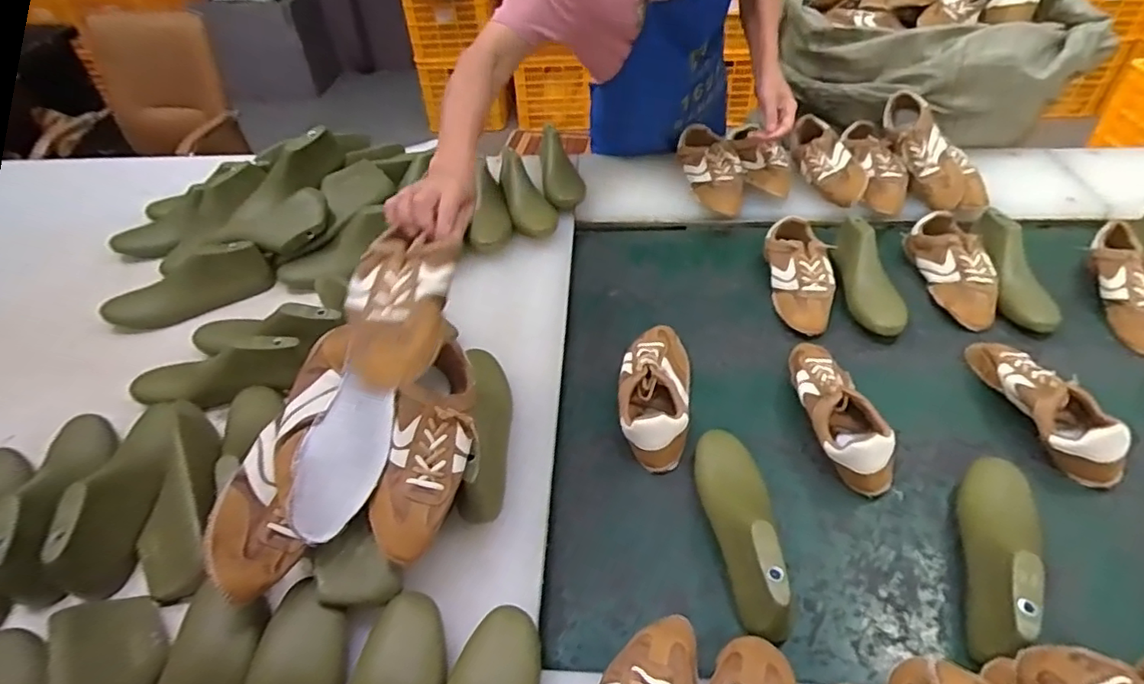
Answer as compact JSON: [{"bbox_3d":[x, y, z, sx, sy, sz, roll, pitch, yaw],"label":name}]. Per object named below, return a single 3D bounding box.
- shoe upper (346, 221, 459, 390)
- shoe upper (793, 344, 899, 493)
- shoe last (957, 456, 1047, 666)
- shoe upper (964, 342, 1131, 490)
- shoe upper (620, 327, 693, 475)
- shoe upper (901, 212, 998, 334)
[{"bbox_3d":[-0.175,-0.038,0.604,0.102,0.062,0.195,-4,44,1],"label":"shoe upper"},{"bbox_3d":[0.359,0.086,0.832,0.086,0.076,0.250,-7,44,-2],"label":"shoe upper"},{"bbox_3d":[0.476,0.223,0.670,0.077,0.091,0.262,21,50,24],"label":"shoe last"},{"bbox_3d":[0.642,0.075,0.822,0.079,0.071,0.252,-9,44,-4],"label":"shoe upper"},{"bbox_3d":[0.118,0.066,0.868,0.100,0.069,0.236,5,45,10],"label":"shoe upper"},{"bbox_3d":[0.655,-0.127,1.029,0.095,0.070,0.243,-4,44,1],"label":"shoe upper"}]

